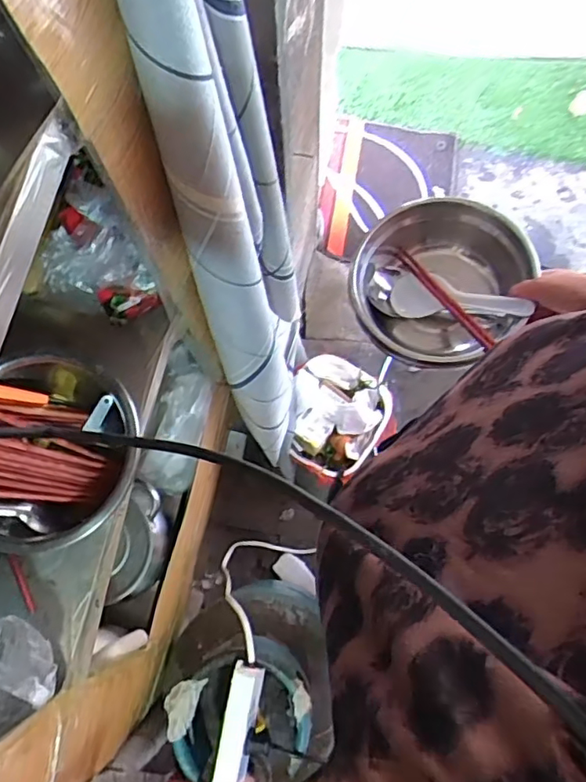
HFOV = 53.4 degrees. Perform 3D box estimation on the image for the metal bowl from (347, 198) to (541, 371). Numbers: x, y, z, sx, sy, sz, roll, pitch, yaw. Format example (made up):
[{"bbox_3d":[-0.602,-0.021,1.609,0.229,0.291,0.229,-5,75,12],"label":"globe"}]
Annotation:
[{"bbox_3d":[0.175,-0.125,0.725,0.198,0.085,0.207,23,77,5],"label":"metal bowl"}]

